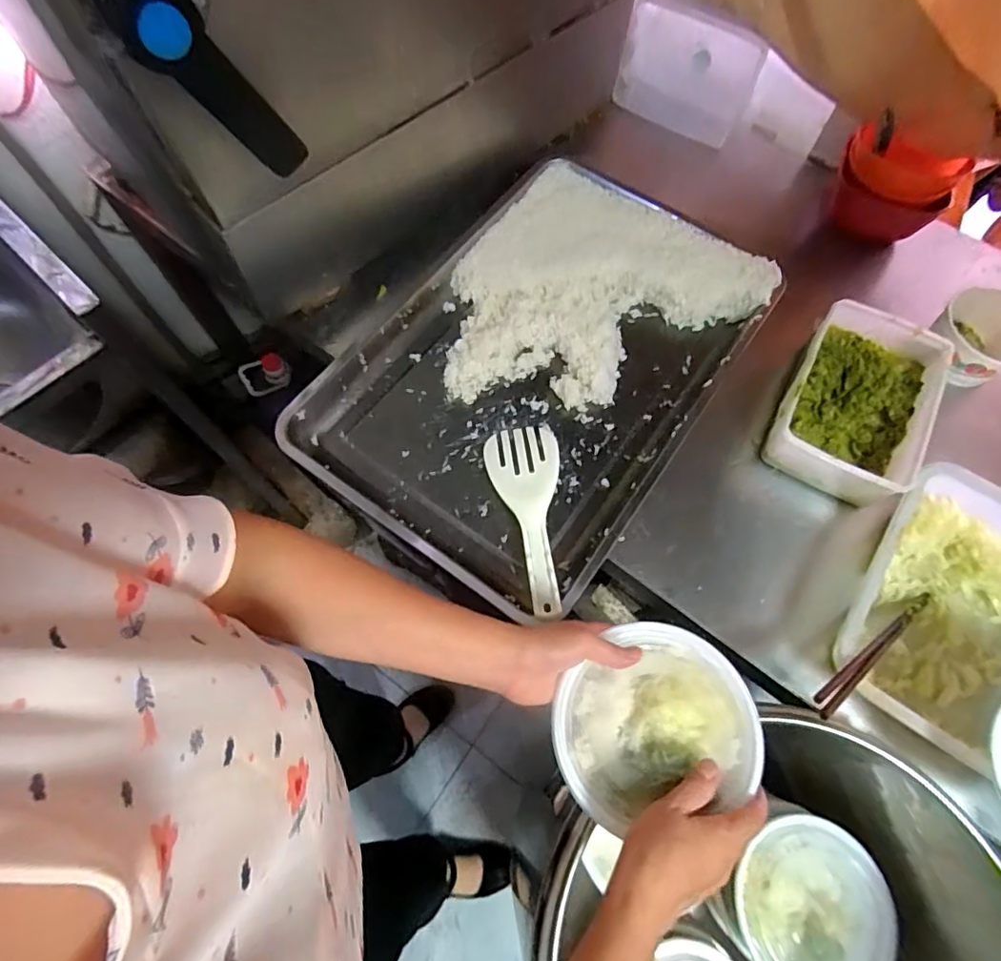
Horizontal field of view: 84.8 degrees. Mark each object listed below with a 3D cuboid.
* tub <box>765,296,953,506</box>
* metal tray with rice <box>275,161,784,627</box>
[{"bbox_3d":[0.423,-0.092,0.649,0.151,0.060,0.230,28,69,11],"label":"tub"},{"bbox_3d":[0.057,-0.152,0.683,0.382,0.051,0.569,34,71,13],"label":"metal tray with rice"}]

